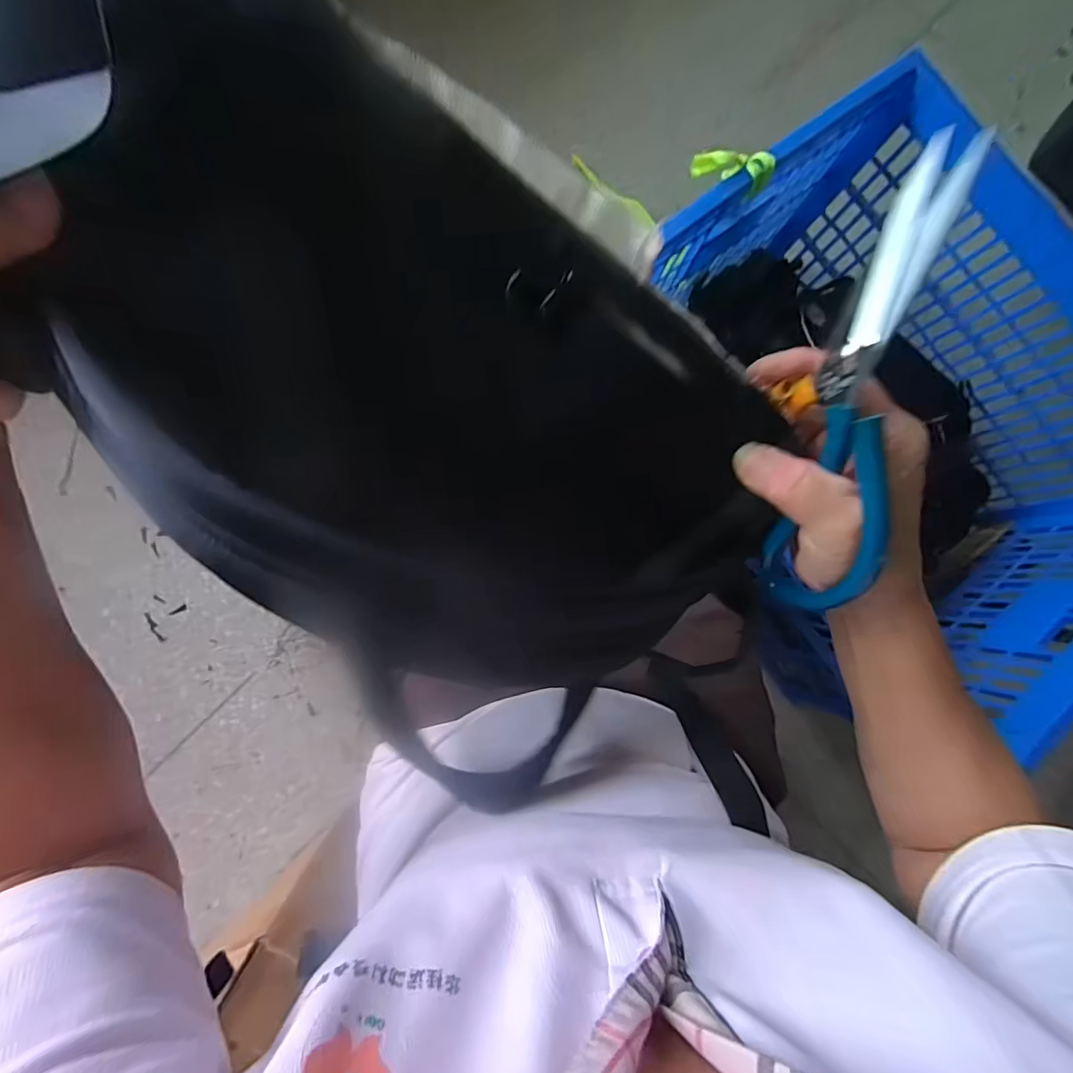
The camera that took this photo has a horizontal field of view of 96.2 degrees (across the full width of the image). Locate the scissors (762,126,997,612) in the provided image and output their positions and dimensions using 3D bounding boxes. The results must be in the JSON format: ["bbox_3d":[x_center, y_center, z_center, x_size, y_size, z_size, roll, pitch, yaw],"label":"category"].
[{"bbox_3d":[0.129,-0.042,0.197,0.014,0.047,0.187,-9,122,-7],"label":"scissors"}]

